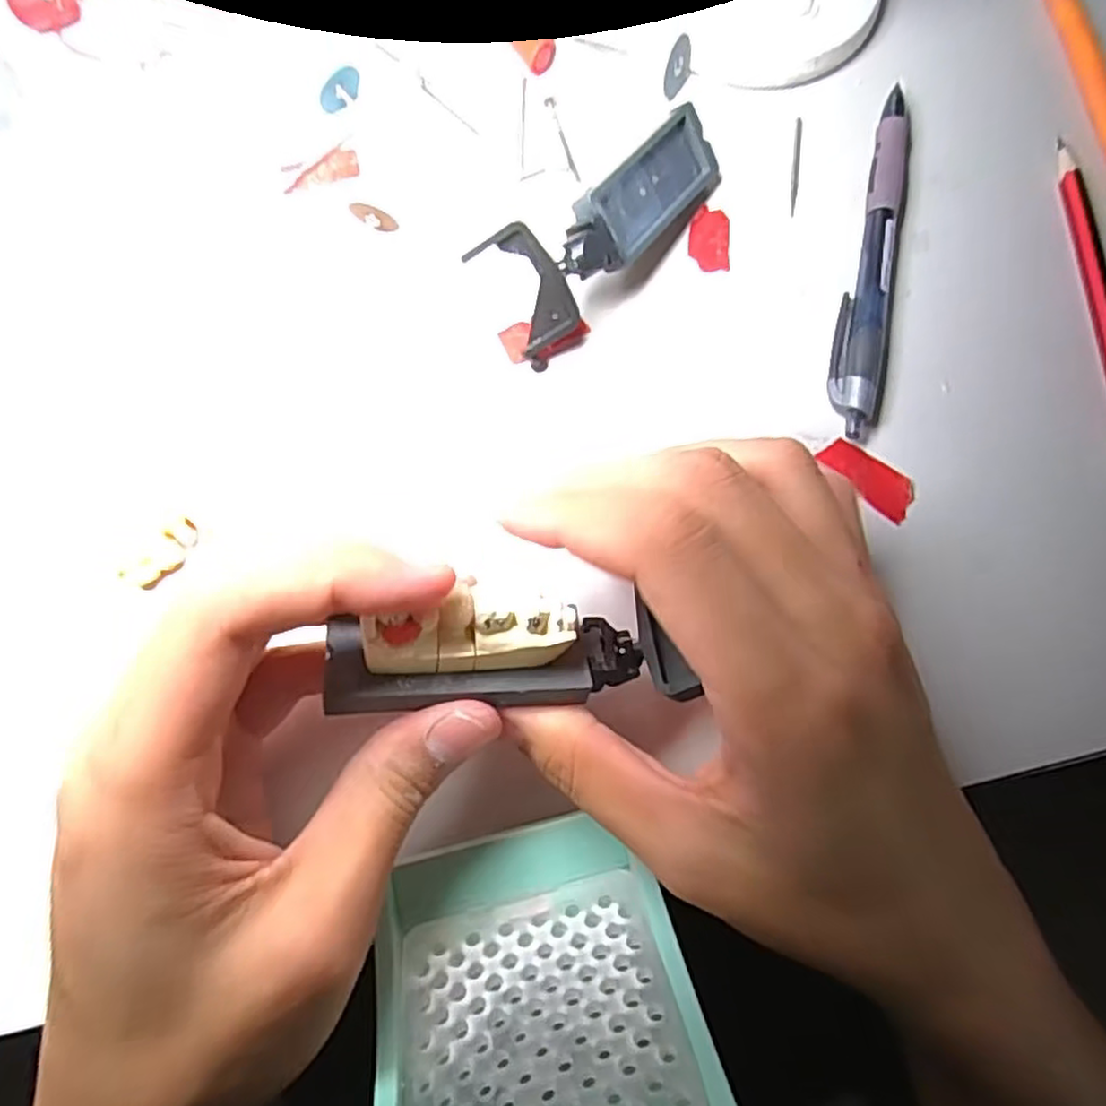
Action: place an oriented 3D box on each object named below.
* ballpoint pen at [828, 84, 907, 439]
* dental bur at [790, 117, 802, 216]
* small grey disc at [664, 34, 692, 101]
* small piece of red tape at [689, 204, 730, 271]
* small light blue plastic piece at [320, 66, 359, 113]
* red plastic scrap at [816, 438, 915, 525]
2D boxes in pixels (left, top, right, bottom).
[{"bbox_3d":[0.111,-0.105,0.248,0.016,0.010,0.137,12,76,2],"label":"ballpoint pen"},{"bbox_3d":[0.091,-0.144,0.263,0.004,0.004,0.044,10,76,2],"label":"dental bur"},{"bbox_3d":[0.046,-0.180,0.263,0.004,0.018,0.018,30,95,22],"label":"small grey disc"},{"bbox_3d":[0.056,-0.114,0.254,0.014,0.004,0.026,3,76,0],"label":"small piece of red tape"},{"bbox_3d":[-0.078,-0.169,0.260,0.017,0.013,0.004,-41,80,-10],"label":"small light blue plastic piece"},{"bbox_3d":[0.104,-0.025,0.232,0.032,0.004,0.013,41,79,8],"label":"red plastic scrap"}]

